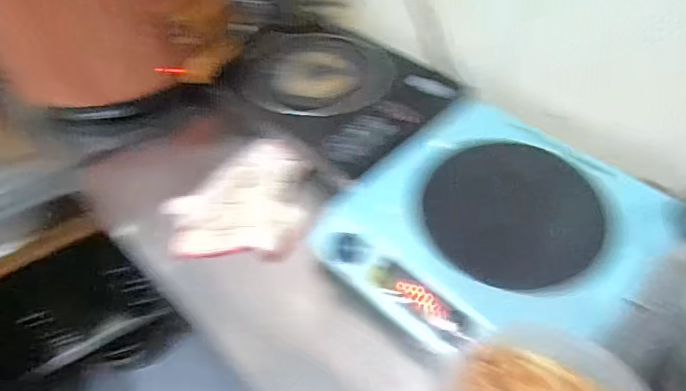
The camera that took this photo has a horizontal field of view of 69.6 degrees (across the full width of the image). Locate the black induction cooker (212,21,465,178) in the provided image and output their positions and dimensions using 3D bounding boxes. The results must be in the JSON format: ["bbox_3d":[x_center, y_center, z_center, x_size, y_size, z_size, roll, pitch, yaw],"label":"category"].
[{"bbox_3d":[-0.012,-0.185,0.842,0.278,0.053,0.380,-36,56,-25],"label":"black induction cooker"}]

